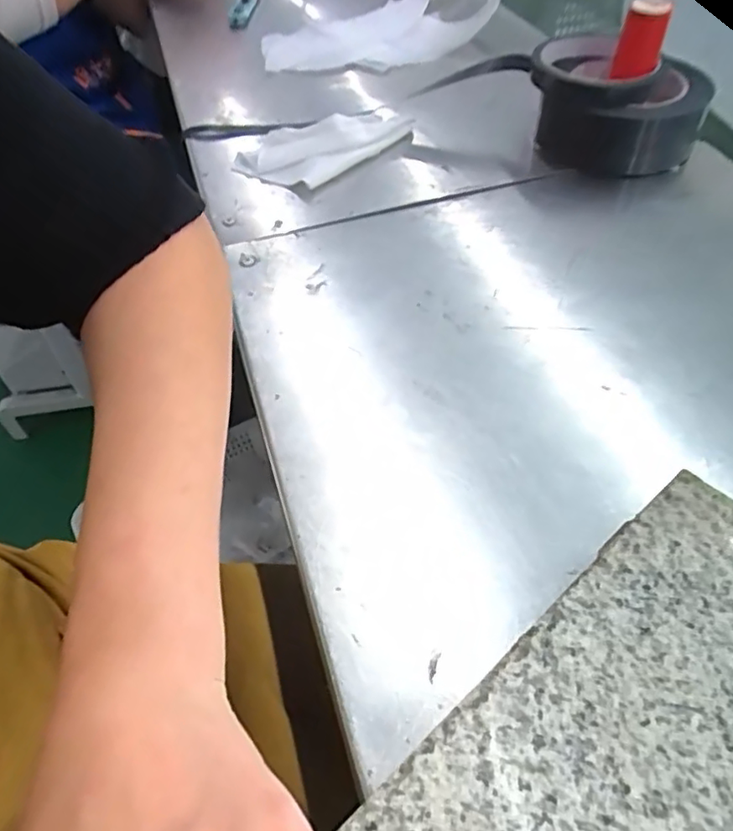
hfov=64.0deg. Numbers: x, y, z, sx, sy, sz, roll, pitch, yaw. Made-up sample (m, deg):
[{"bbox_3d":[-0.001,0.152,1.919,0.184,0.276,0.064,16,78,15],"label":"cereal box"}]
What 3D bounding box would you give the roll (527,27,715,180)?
[{"bbox_3d":[0.201,-0.254,0.478,0.133,0.063,0.133,-1,51,1],"label":"roll"}]

